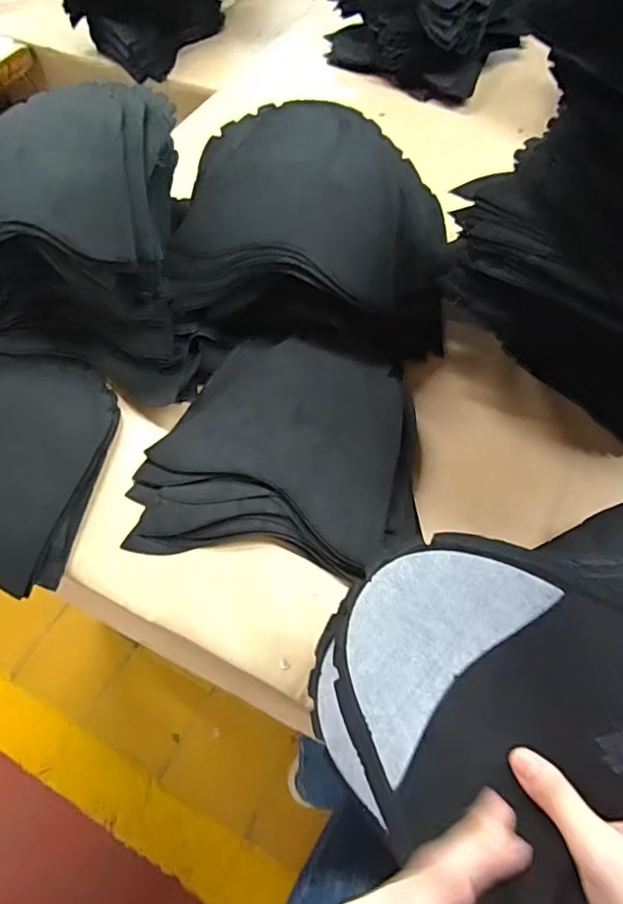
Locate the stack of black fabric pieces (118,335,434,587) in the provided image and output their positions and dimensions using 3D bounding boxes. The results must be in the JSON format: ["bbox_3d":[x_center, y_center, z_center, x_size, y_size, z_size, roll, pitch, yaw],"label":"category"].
[{"bbox_3d":[-0.022,-0.013,0.570,0.273,0.038,0.264,8,60,6],"label":"stack of black fabric pieces"}]

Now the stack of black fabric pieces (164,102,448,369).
[{"bbox_3d":[0.007,-0.241,0.621,0.298,0.153,0.225,12,61,9],"label":"stack of black fabric pieces"}]

